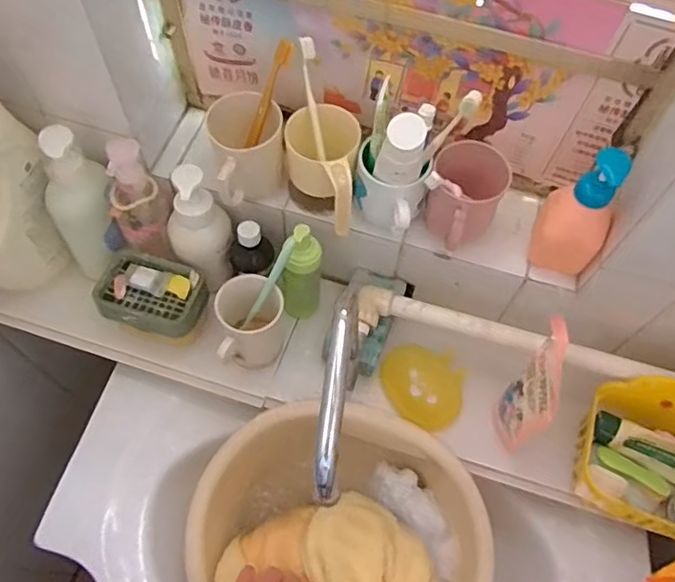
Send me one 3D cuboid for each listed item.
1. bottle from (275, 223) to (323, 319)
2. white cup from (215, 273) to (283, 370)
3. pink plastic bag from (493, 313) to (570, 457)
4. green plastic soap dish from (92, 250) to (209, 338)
[{"bbox_3d":[-0.046,-0.019,0.688,0.051,0.149,0.042,2,62,-2],"label":"bottle"},{"bbox_3d":[-0.102,0.042,0.687,0.072,0.093,0.101,-4,62,-5],"label":"white cup"},{"bbox_3d":[0.214,0.106,0.619,0.034,0.134,0.107,24,63,10],"label":"pink plastic bag"},{"bbox_3d":[-0.229,0.003,0.692,0.125,0.039,0.093,16,62,6],"label":"green plastic soap dish"}]

